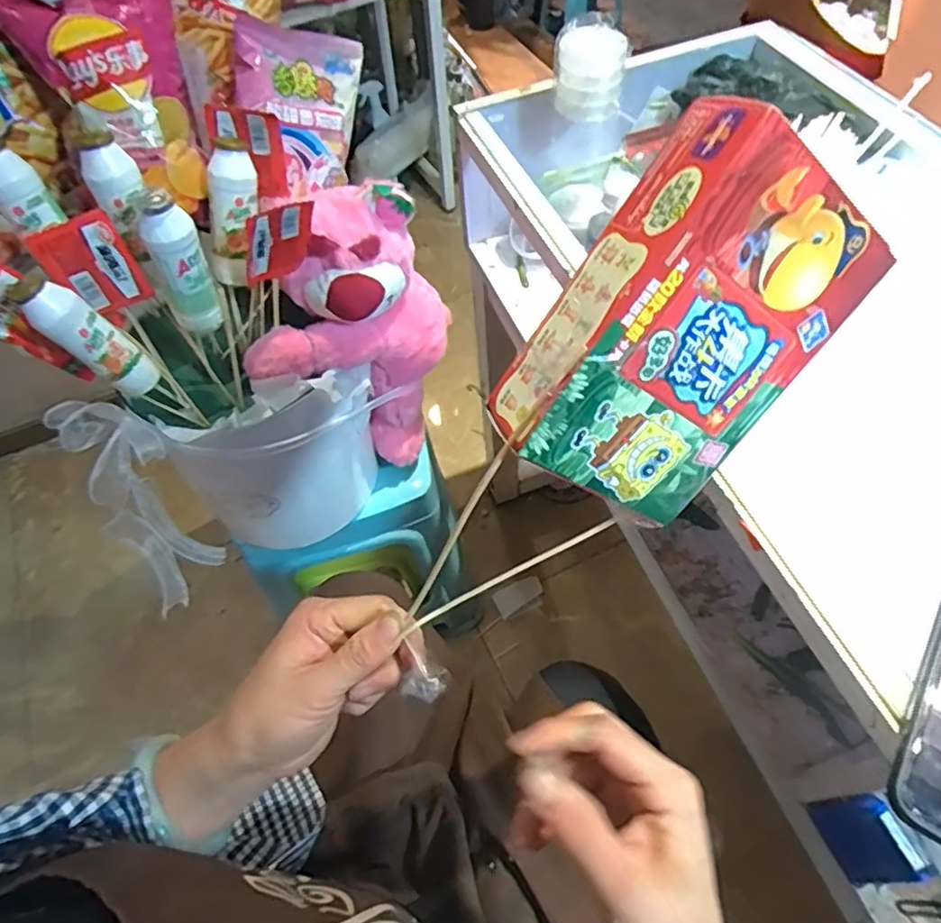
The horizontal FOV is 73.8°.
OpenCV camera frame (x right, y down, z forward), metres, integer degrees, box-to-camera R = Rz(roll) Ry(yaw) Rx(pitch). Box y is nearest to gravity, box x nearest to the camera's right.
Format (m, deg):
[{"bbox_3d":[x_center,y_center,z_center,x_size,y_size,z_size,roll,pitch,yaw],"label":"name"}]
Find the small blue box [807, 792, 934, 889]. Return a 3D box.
[{"bbox_3d":[0.255,0.246,0.403,0.015,0.088,0.053,-24,59,-11],"label":"small blue box"}]

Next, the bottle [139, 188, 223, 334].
[{"bbox_3d":[-0.226,-0.152,0.487,0.044,0.109,0.033,-31,61,-15],"label":"bottle"}]

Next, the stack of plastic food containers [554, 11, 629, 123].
[{"bbox_3d":[0.123,-0.406,0.649,0.072,0.072,0.061,8,59,9],"label":"stack of plastic food containers"}]

